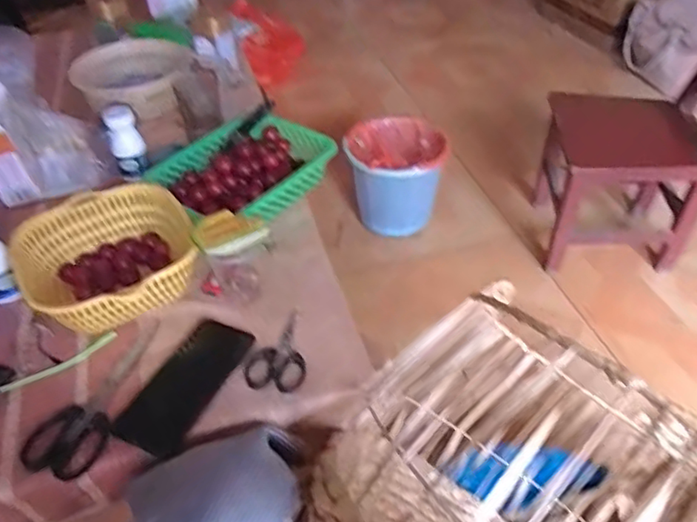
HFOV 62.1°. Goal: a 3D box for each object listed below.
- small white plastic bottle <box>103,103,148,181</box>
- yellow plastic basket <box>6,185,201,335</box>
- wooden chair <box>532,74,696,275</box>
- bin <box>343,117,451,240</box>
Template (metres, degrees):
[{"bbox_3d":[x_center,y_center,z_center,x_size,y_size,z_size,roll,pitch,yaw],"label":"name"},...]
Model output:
[{"bbox_3d":[-0.345,-0.187,0.898,0.047,0.113,0.046,-18,32,-18],"label":"small white plastic bottle"},{"bbox_3d":[-0.294,0.005,0.718,0.201,0.084,0.202,-24,48,-21],"label":"yellow plastic basket"},{"bbox_3d":[0.618,-0.265,1.226,0.343,0.550,0.291,1,44,4],"label":"wooden chair"},{"bbox_3d":[0.113,-0.217,1.428,0.222,0.218,0.233,-2,44,1],"label":"bin"}]

